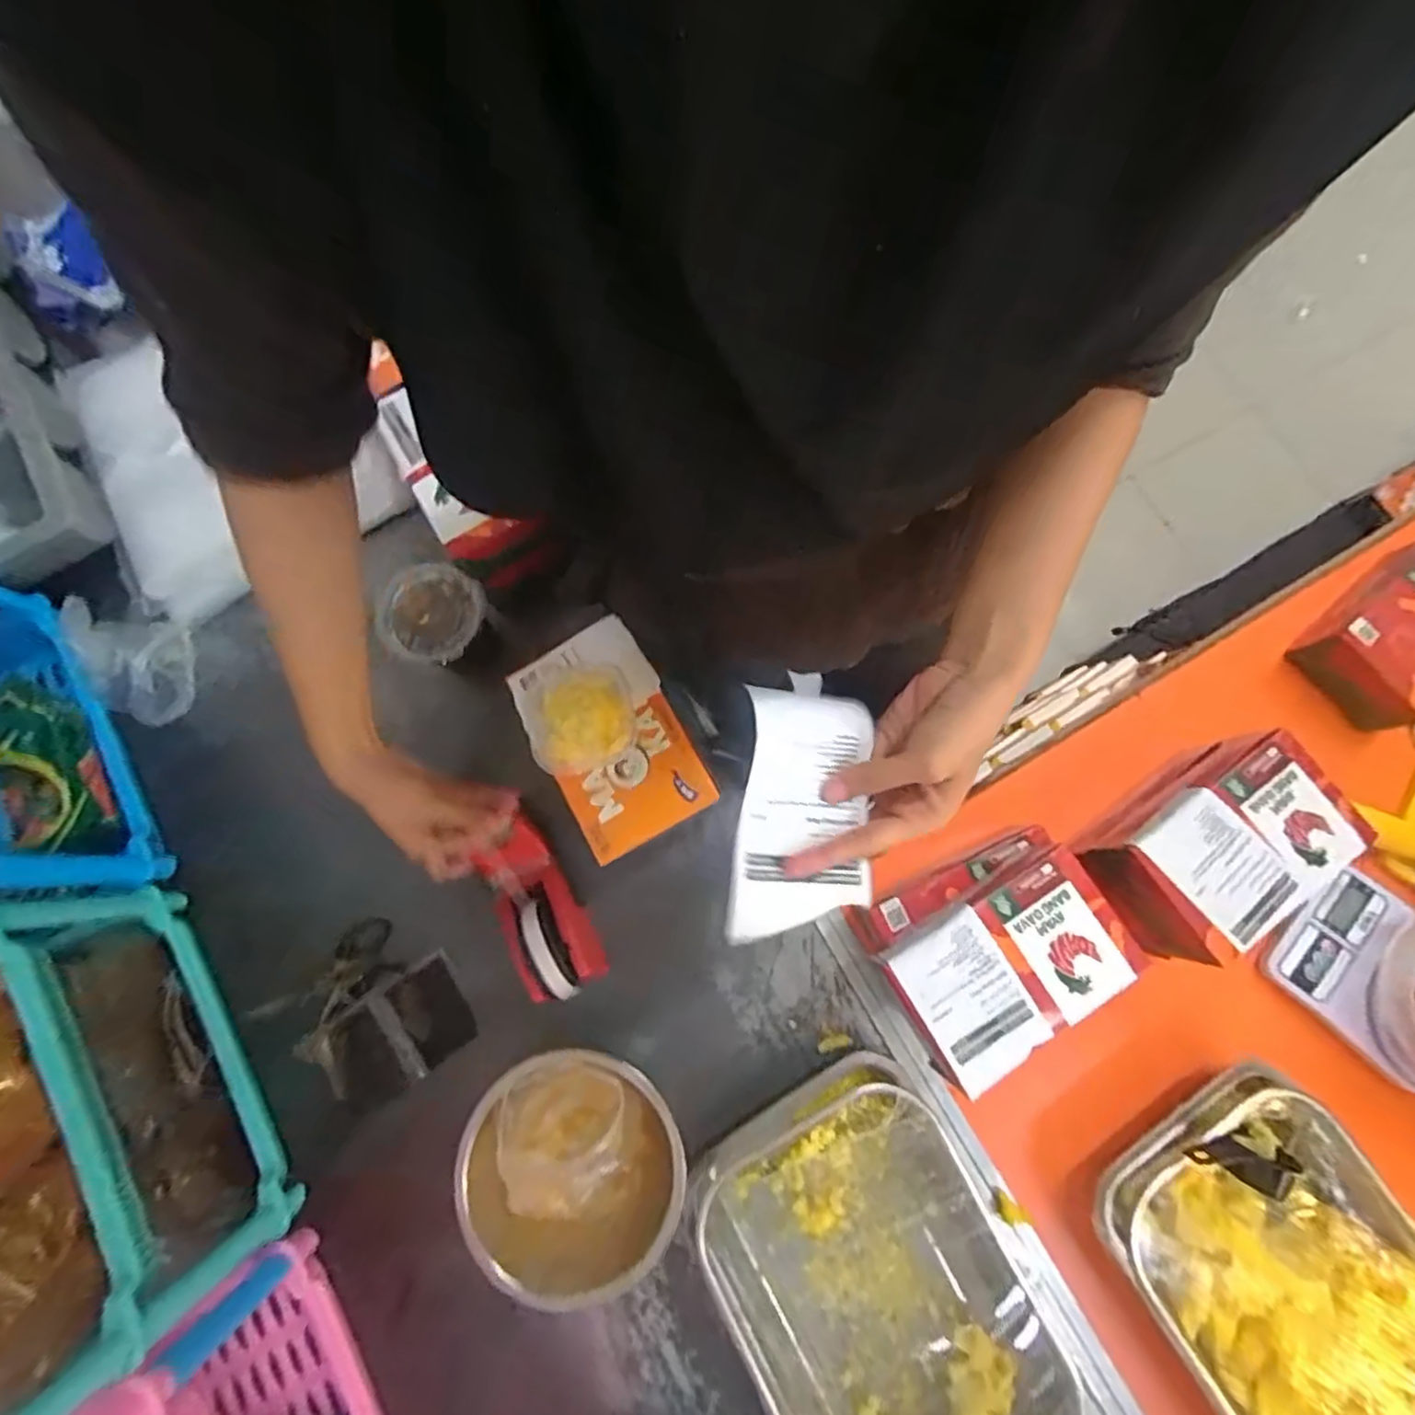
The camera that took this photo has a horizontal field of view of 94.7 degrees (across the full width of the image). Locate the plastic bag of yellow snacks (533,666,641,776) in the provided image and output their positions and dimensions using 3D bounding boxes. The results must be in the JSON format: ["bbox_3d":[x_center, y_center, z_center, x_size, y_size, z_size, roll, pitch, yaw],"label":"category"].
[{"bbox_3d":[-0.100,0.007,0.512,0.083,0.033,0.084,-6,78,-2],"label":"plastic bag of yellow snacks"}]

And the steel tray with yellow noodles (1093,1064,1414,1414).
[{"bbox_3d":[0.485,0.481,0.526,0.223,0.060,0.321,-32,80,-7],"label":"steel tray with yellow noodles"}]

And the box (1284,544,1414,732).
[{"bbox_3d":[0.688,-0.070,0.649,0.195,0.060,0.115,-37,81,-8],"label":"box"}]

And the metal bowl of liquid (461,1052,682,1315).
[{"bbox_3d":[-0.115,0.368,0.536,0.172,0.080,0.166,0,78,-1],"label":"metal bowl of liquid"}]

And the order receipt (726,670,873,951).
[{"bbox_3d":[0.056,0.056,0.367,0.077,0.034,0.143,5,78,0],"label":"order receipt"}]

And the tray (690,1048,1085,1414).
[{"bbox_3d":[0.138,0.473,0.527,0.223,0.059,0.310,-29,80,-7],"label":"tray"}]

